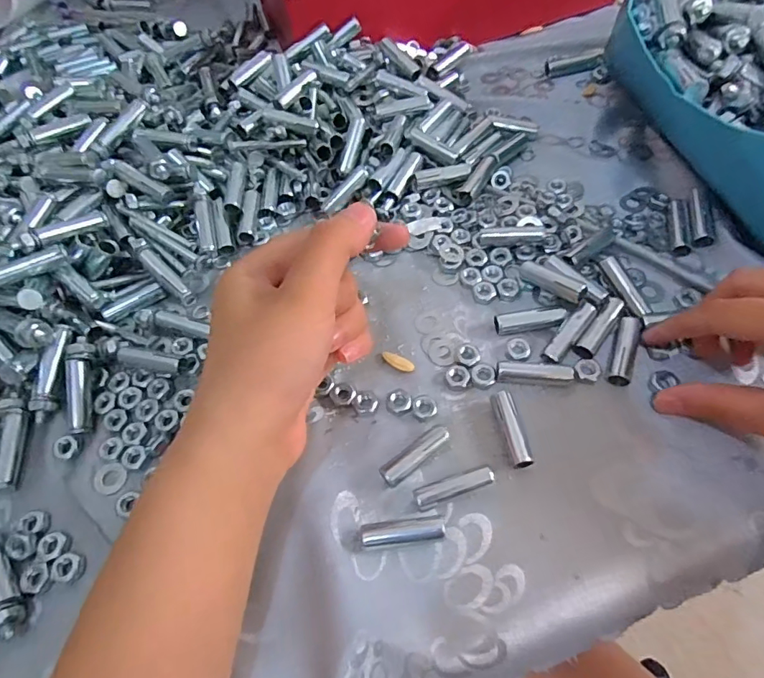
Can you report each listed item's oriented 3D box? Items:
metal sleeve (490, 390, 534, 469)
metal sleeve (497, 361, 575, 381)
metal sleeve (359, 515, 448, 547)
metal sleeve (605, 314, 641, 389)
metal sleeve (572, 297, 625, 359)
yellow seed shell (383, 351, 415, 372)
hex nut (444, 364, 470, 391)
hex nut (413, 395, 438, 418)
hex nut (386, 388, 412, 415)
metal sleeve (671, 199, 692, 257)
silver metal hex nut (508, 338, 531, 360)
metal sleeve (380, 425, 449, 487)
[{"bbox_3d":[0.066,0.047,0.254,0.012,0.009,0.040,-10,59,-2],"label":"metal sleeve"},{"bbox_3d":[0.083,0.018,0.270,0.041,0.007,0.010,5,60,7],"label":"metal sleeve"},{"bbox_3d":[0.010,0.090,0.233,0.039,0.007,0.011,-8,59,-1],"label":"metal sleeve"},{"bbox_3d":[0.132,0.006,0.271,0.012,0.011,0.041,21,63,16],"label":"metal sleeve"},{"bbox_3d":[0.122,-0.007,0.277,0.010,0.010,0.040,34,67,21],"label":"metal sleeve"},{"bbox_3d":[0.009,0.013,0.282,0.020,0.004,0.008,31,66,20],"label":"yellow seed shell"},{"bbox_3d":[0.042,0.021,0.273,0.013,0.006,0.015,7,60,8],"label":"hex nut"},{"bbox_3d":[0.023,0.036,0.267,0.012,0.005,0.012,3,59,6],"label":"hex nut"},{"bbox_3d":[0.009,0.033,0.269,0.014,0.006,0.014,-2,59,3],"label":"hex nut"},{"bbox_3d":[0.186,-0.070,0.310,0.009,0.009,0.042,7,60,8],"label":"metal sleeve"},{"bbox_3d":[0.077,0.006,0.280,0.013,0.006,0.014,16,62,13],"label":"silver metal hex nut"},{"bbox_3d":[0.017,0.059,0.252,0.040,0.009,0.011,-37,63,-17],"label":"metal sleeve"}]

